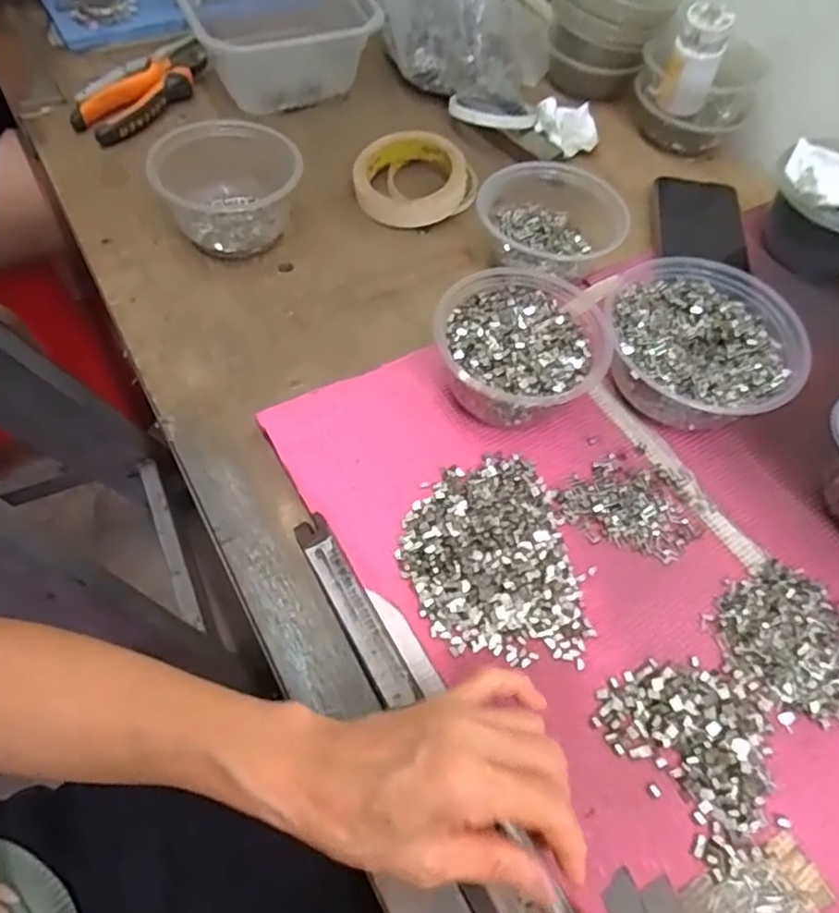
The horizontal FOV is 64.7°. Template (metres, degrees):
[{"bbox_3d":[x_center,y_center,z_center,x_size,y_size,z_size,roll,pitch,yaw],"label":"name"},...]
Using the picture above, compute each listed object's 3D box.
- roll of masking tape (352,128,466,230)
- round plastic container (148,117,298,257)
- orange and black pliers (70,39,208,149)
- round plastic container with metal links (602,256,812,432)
[{"bbox_3d":[-0.009,-0.250,0.596,0.097,0.033,0.097,1,60,-2],"label":"roll of masking tape"},{"bbox_3d":[-0.154,-0.218,0.546,0.110,0.061,0.110,2,59,-4],"label":"round plastic container"},{"bbox_3d":[-0.255,-0.355,0.631,0.062,0.023,0.161,30,61,12],"label":"orange and black pliers"},{"bbox_3d":[0.201,-0.080,0.477,0.133,0.054,0.137,2,59,-4],"label":"round plastic container with metal links"}]

